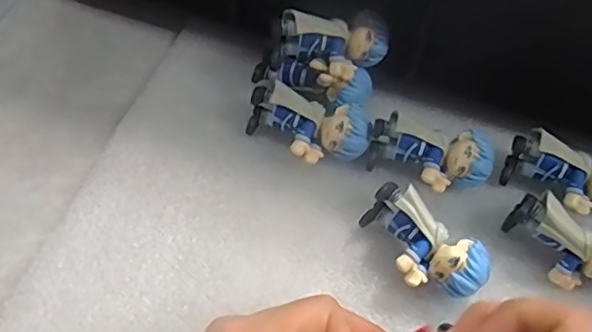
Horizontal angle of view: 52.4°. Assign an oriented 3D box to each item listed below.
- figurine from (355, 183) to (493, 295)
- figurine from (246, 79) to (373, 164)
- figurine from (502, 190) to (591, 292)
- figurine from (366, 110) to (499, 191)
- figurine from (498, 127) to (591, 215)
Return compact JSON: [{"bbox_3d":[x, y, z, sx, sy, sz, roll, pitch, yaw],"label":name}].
[{"bbox_3d":[0.058,0.039,0.284,0.061,0.030,0.032,36,64,15],"label":"figurine"},{"bbox_3d":[0.006,-0.018,0.312,0.063,0.028,0.031,13,61,4],"label":"figurine"},{"bbox_3d":[0.132,0.040,0.287,0.060,0.034,0.027,21,62,8],"label":"figurine"},{"bbox_3d":[0.068,-0.003,0.310,0.061,0.027,0.031,20,61,8],"label":"figurine"},{"bbox_3d":[0.139,0.008,0.309,0.059,0.029,0.032,14,61,4],"label":"figurine"}]

